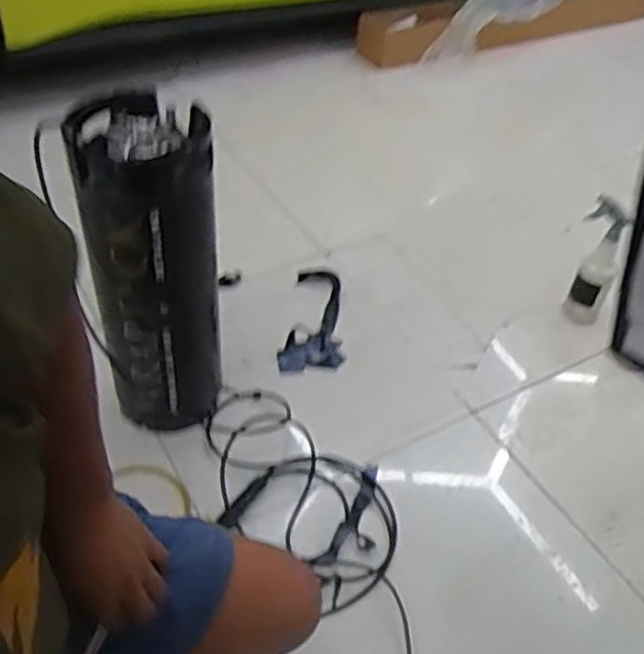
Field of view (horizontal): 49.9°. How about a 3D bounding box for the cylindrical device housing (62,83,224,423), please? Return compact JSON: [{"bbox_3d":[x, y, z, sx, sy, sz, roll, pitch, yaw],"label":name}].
[{"bbox_3d":[-0.291,-0.074,1.218,0.205,0.587,0.201,-6,46,-13],"label":"cylindrical device housing"}]

